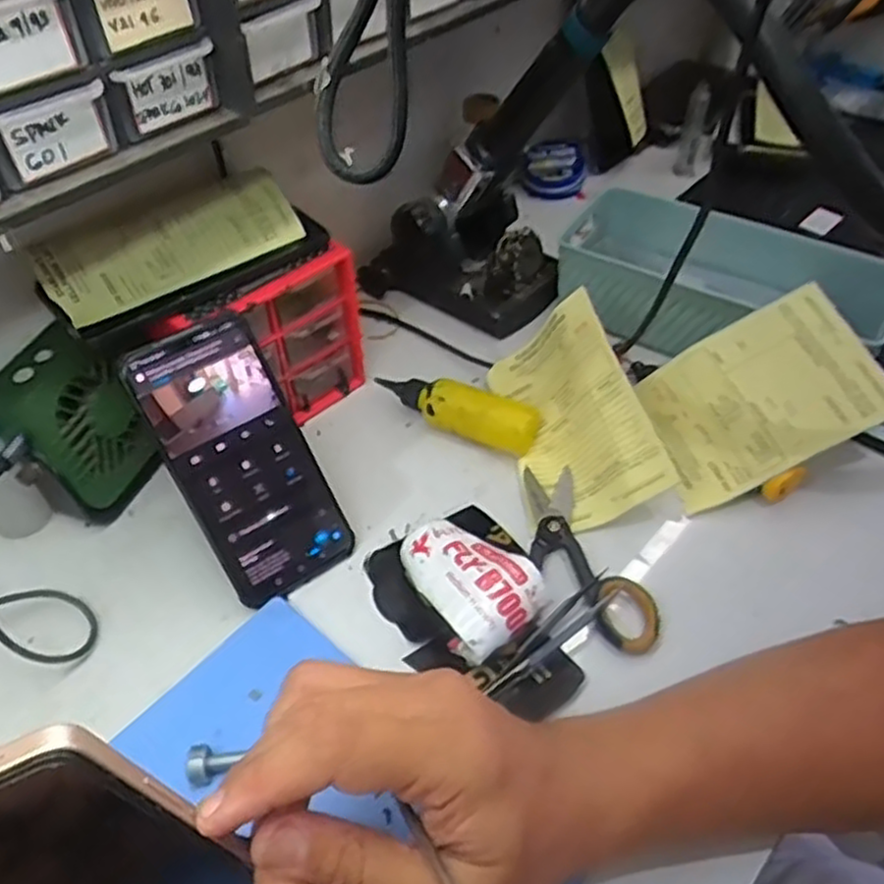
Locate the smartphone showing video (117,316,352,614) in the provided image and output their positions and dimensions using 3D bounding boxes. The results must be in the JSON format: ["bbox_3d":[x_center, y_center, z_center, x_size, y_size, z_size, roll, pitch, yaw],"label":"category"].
[{"bbox_3d":[-0.117,0.012,0.440,0.078,0.162,0.005,-30,13,-22],"label":"smartphone showing video"}]

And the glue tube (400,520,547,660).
[{"bbox_3d":[0.017,0.083,0.433,0.059,0.041,0.086,-26,53,-20],"label":"glue tube"}]

